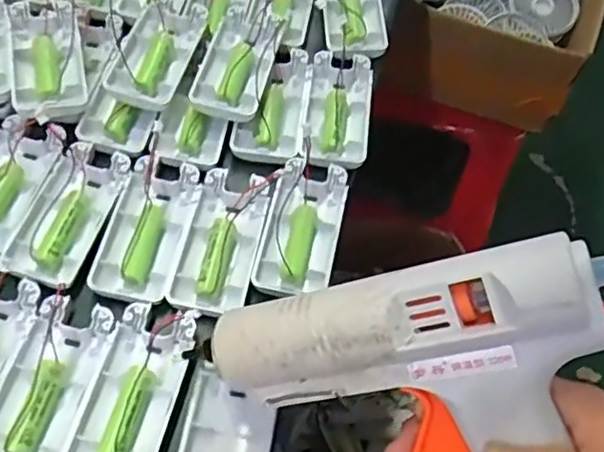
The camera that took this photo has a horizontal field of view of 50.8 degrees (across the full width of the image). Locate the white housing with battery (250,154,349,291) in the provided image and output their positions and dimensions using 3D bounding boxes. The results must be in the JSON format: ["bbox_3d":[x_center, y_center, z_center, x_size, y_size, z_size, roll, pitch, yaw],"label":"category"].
[{"bbox_3d":[0.000,0.002,0.400,0.046,0.015,0.090,12,61,2],"label":"white housing with battery"}]

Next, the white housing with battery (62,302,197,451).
[{"bbox_3d":[-0.089,0.090,0.343,0.046,0.019,0.093,15,61,4],"label":"white housing with battery"}]

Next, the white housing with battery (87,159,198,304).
[{"bbox_3d":[-0.096,0.002,0.392,0.045,0.013,0.093,10,61,1],"label":"white housing with battery"}]

